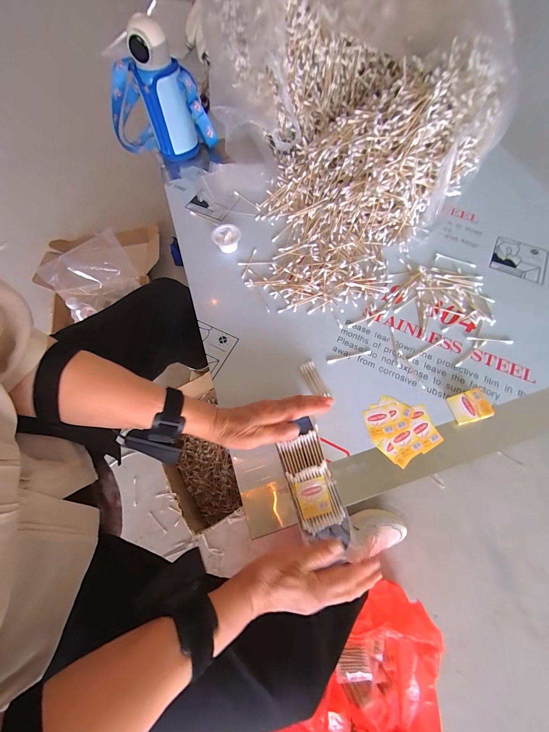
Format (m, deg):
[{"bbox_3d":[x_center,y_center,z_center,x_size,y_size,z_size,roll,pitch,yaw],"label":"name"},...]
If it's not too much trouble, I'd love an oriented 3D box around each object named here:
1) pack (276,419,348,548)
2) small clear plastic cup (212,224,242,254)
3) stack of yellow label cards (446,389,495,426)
[{"bbox_3d":[0.049,0.155,0.381,0.060,0.014,0.153,-15,67,-5],"label":"pack"},{"bbox_3d":[-0.092,-0.246,0.543,0.053,0.026,0.049,0,67,1],"label":"small clear plastic cup"},{"bbox_3d":[0.284,0.060,0.409,0.048,0.020,0.043,-15,68,-5],"label":"stack of yellow label cards"}]

